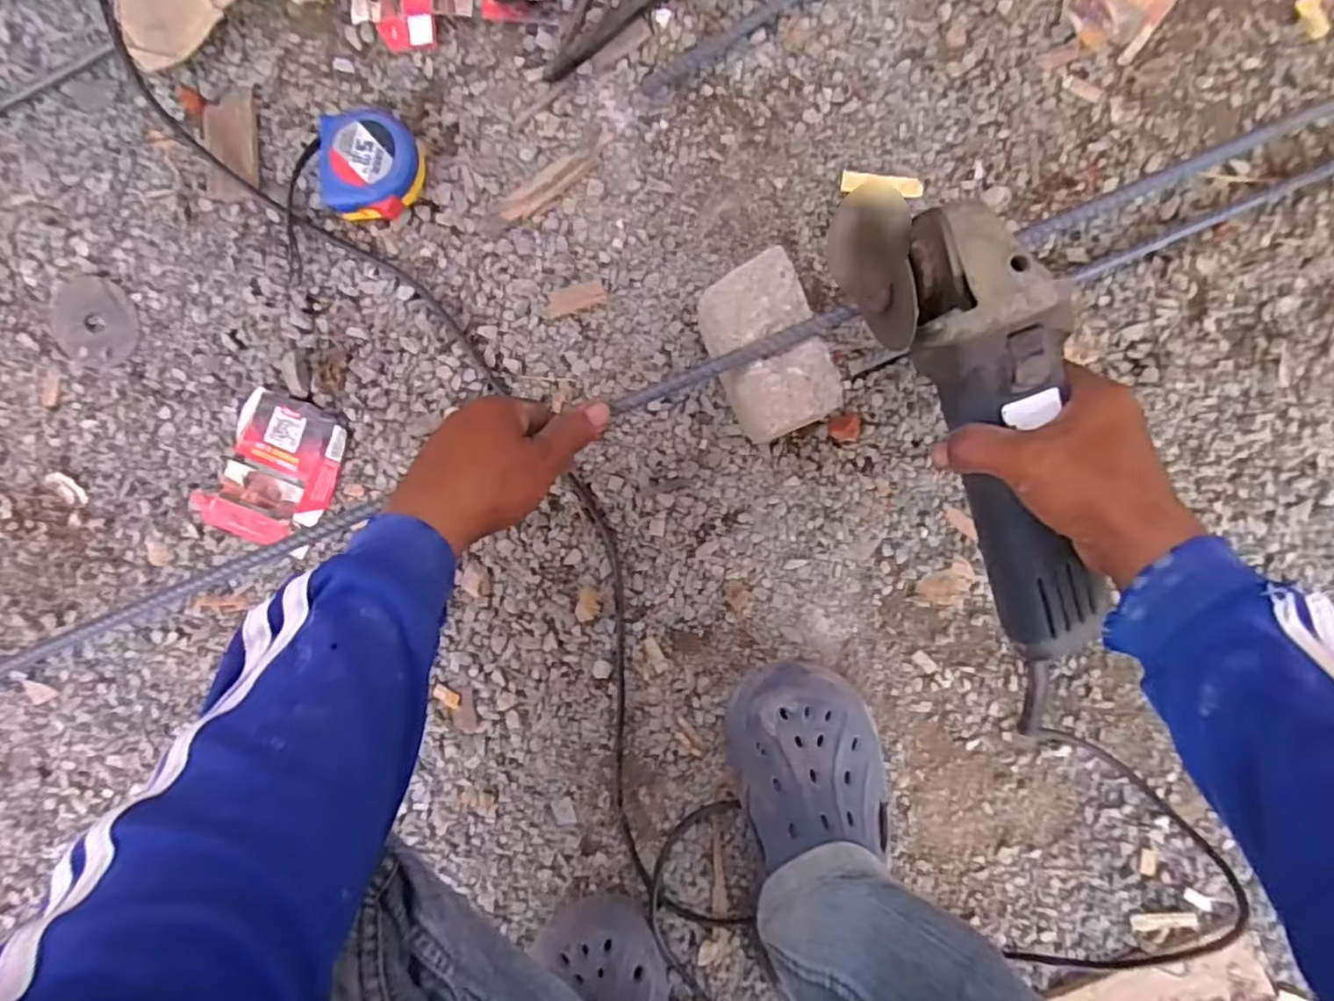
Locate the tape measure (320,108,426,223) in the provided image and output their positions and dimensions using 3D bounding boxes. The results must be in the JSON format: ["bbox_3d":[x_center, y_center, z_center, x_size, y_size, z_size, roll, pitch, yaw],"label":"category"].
[{"bbox_3d":[-0.210,-0.237,0.487,0.067,0.041,0.070,0,95,2],"label":"tape measure"}]

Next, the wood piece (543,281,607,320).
[{"bbox_3d":[-0.069,-0.149,0.508,0.046,0.004,0.019,-15,94,3],"label":"wood piece"}]

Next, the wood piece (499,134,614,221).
[{"bbox_3d":[-0.080,-0.236,0.502,0.095,0.004,0.019,-35,93,4],"label":"wood piece"}]

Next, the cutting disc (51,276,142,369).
[{"bbox_3d":[-0.430,-0.135,0.515,0.068,0.005,0.063,0,95,2],"label":"cutting disc"}]

